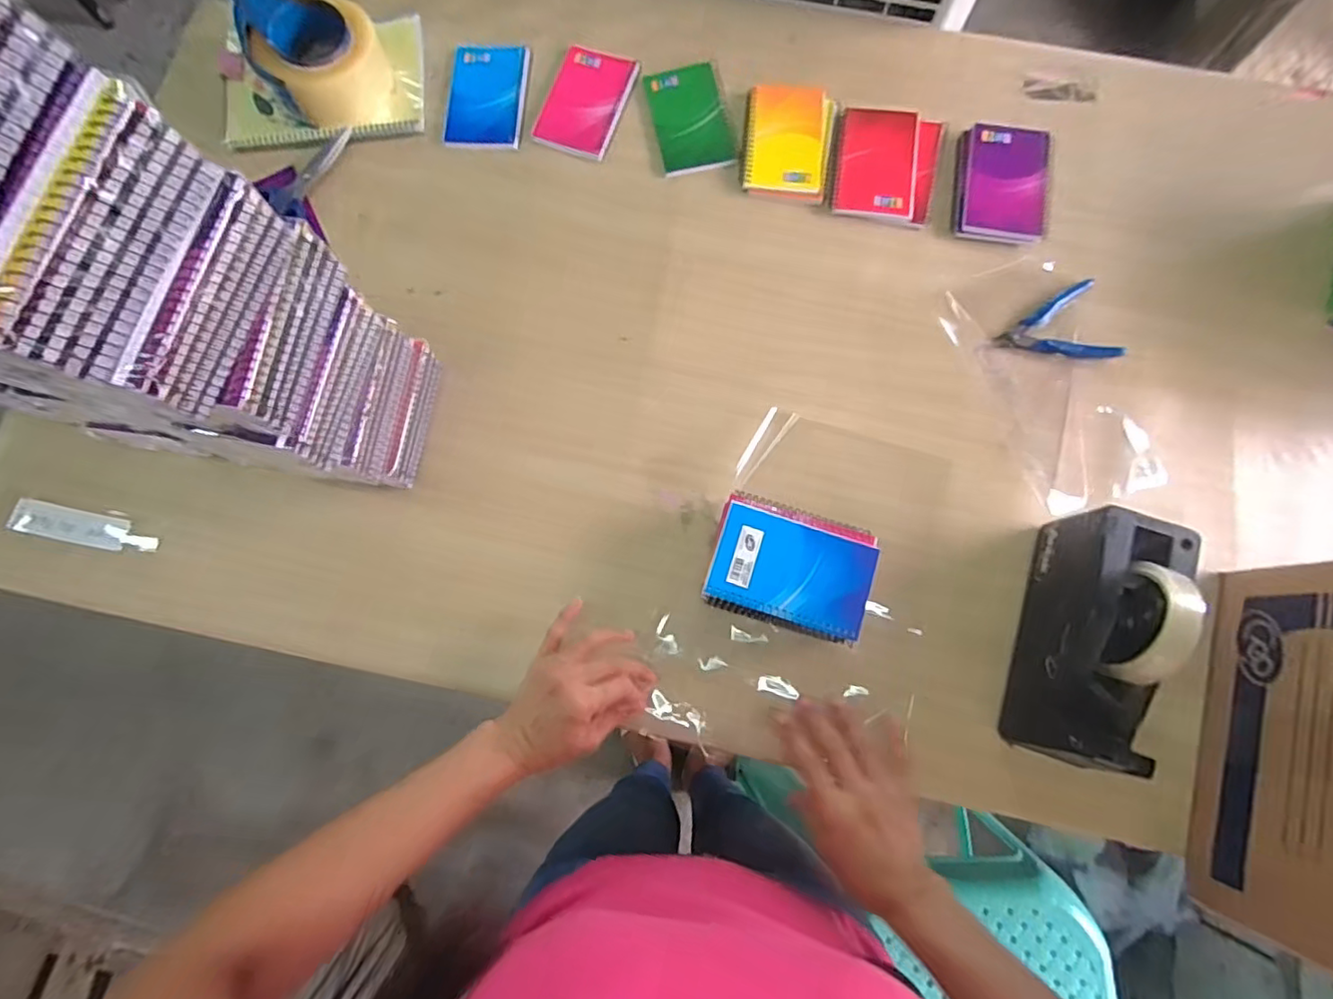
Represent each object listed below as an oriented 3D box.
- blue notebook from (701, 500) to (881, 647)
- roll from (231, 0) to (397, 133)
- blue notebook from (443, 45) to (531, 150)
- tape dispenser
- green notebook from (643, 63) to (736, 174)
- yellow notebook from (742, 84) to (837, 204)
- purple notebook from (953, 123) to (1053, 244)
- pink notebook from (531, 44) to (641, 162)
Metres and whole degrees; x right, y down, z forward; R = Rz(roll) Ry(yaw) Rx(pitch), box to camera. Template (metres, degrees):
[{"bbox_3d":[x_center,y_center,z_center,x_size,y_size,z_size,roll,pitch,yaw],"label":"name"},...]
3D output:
[{"bbox_3d":[0.103,0.062,0.481,0.126,0.014,0.085,17,78,5],"label":"blue notebook"},{"bbox_3d":[-0.374,-0.483,0.620,0.126,0.067,0.163,-30,79,-6],"label":"roll"},{"bbox_3d":[-0.200,-0.452,0.646,0.088,0.006,0.131,4,77,2],"label":"blue notebook"},{"bbox_3d":[0.347,0.111,0.462,0.075,0.123,0.196,18,78,5],"label":"tape dispenser"},{"bbox_3d":[0.026,-0.420,0.635,0.079,0.004,0.137,-9,77,-1],"label":"green notebook"},{"bbox_3d":[0.132,-0.386,0.624,0.091,0.008,0.135,9,77,3],"label":"yellow notebook"},{"bbox_3d":[0.357,-0.337,0.611,0.094,0.012,0.131,8,77,3],"label":"purple notebook"},{"bbox_3d":[-0.088,-0.445,0.645,0.085,0.004,0.133,19,78,5],"label":"pink notebook"}]

